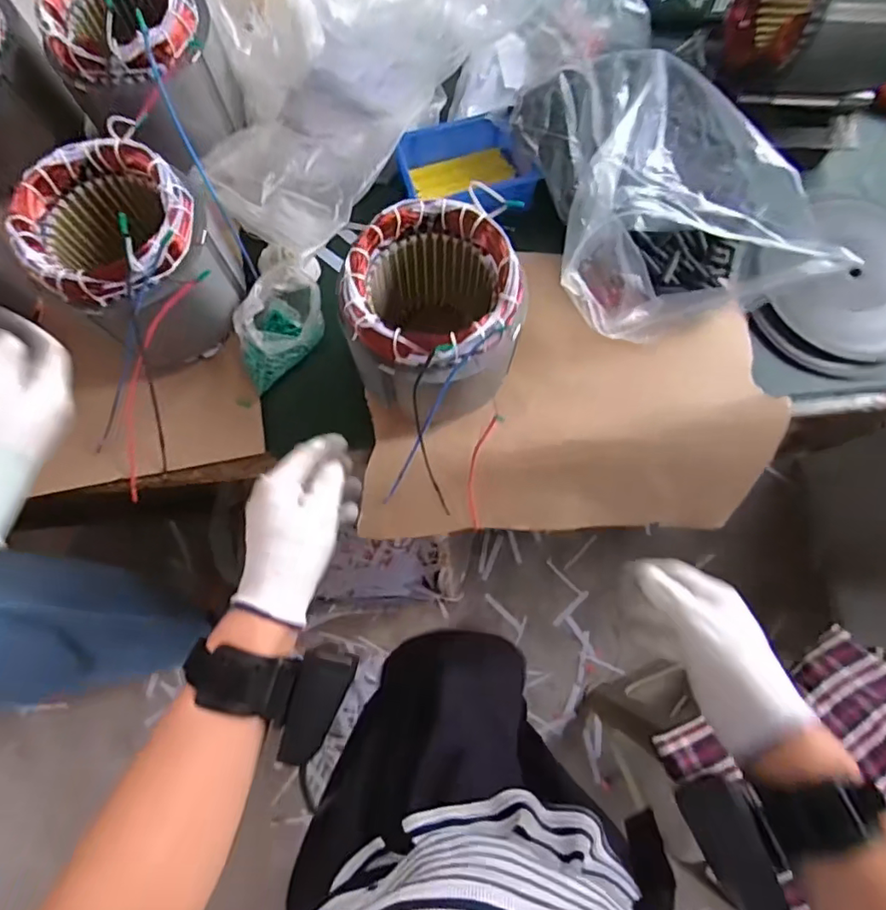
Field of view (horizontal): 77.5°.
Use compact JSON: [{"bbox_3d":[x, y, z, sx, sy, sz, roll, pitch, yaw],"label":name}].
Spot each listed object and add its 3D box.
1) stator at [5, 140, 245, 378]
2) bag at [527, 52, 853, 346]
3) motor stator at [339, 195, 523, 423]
[{"bbox_3d":[-0.271,-0.176,0.509,0.140,0.140,0.155,-36,79,-8],"label":"stator"},{"bbox_3d":[0.221,-0.254,0.534,0.236,0.127,0.248,-10,77,-3],"label":"bag"},{"bbox_3d":[-0.003,-0.115,0.495,0.133,0.156,0.139,11,77,2],"label":"motor stator"}]

